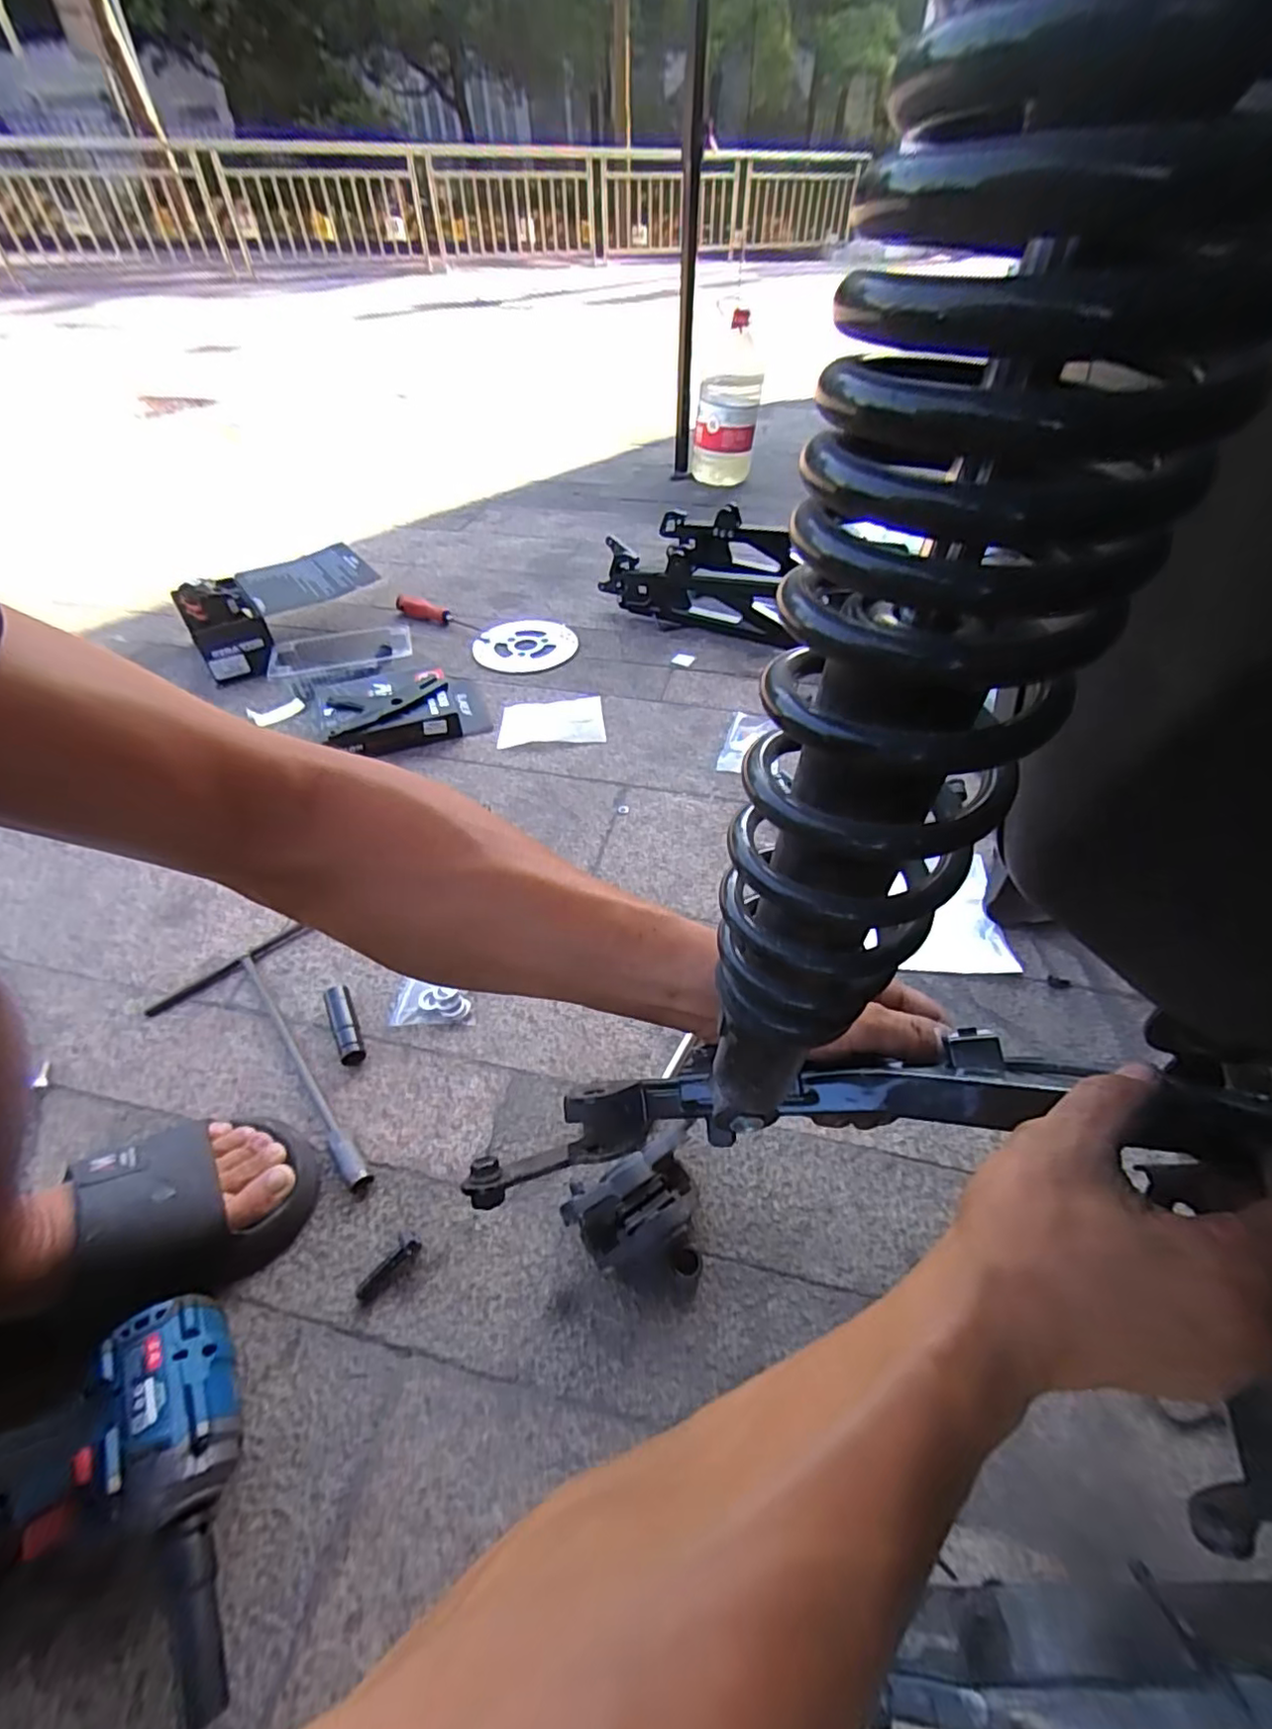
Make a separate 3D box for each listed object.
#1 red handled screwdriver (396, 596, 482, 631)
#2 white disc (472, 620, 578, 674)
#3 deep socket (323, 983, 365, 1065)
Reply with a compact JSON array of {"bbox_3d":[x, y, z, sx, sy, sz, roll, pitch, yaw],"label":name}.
[{"bbox_3d":[-0.356,-0.444,1.134,0.170,0.029,0.042,19,50,17],"label":"red handled screwdriver"},{"bbox_3d":[-0.188,-0.374,1.089,0.170,0.012,0.164,-1,52,-5],"label":"white disc"},{"bbox_3d":[-0.263,0.147,0.578,0.022,0.024,0.077,-22,51,-19],"label":"deep socket"}]

